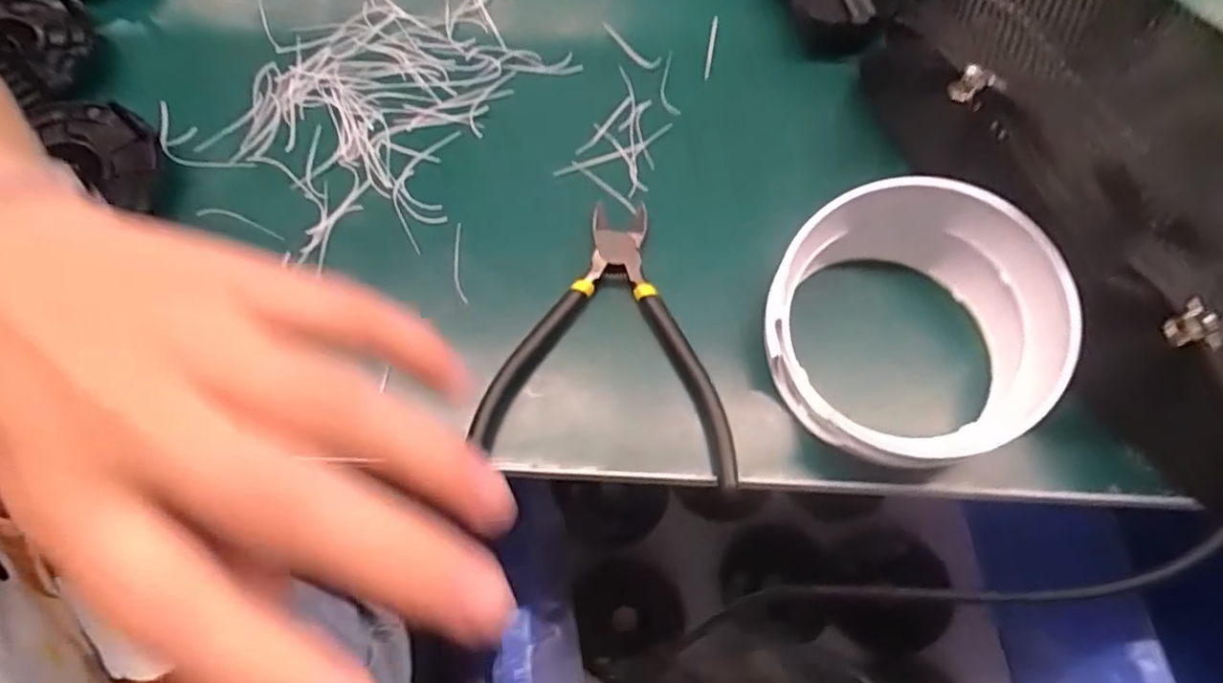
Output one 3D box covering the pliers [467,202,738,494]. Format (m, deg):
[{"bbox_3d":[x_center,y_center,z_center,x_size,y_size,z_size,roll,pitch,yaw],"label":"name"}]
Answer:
[{"bbox_3d":[-0.002,-0.003,0.317,0.116,0.015,0.133,2,66,1],"label":"pliers"}]

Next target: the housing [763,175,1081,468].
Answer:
[{"bbox_3d":[0.131,-0.006,0.296,0.117,0.067,0.117,0,66,0],"label":"housing"}]

